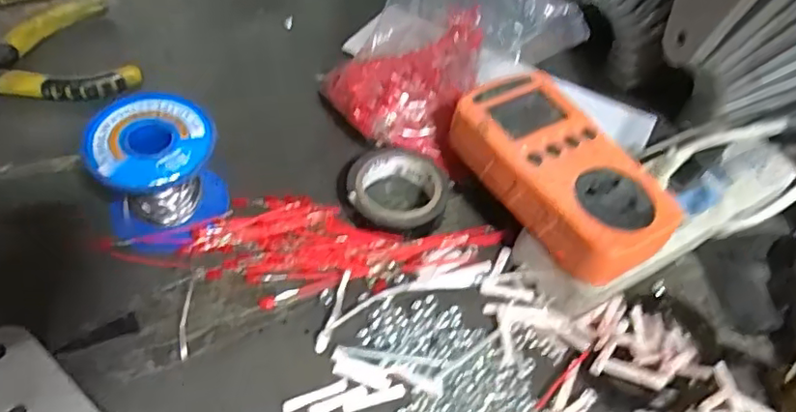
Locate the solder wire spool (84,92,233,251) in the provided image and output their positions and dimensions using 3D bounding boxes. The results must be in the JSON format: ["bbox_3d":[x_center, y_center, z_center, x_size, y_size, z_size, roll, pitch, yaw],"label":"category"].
[{"bbox_3d":[-0.128,-0.017,0.321,0.060,0.063,0.055,3,54,-4],"label":"solder wire spool"}]

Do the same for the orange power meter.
[{"bbox_3d":[0.088,-0.018,0.329,0.065,0.034,0.127,-24,61,-25],"label":"orange power meter"}]

